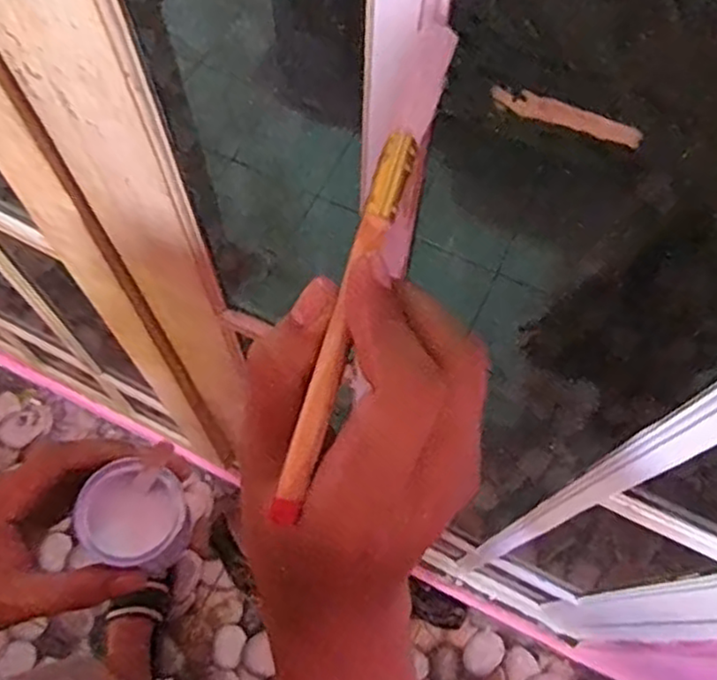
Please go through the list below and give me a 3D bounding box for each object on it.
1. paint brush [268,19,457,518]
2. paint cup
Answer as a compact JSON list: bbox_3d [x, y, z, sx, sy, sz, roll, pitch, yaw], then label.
[{"bbox_3d":[0.003,-0.027,0.215,0.012,0.004,0.154,17,83,5],"label":"paint brush"},{"bbox_3d":[-0.121,0.099,0.382,0.059,0.026,0.051,13,67,3],"label":"paint cup"}]

